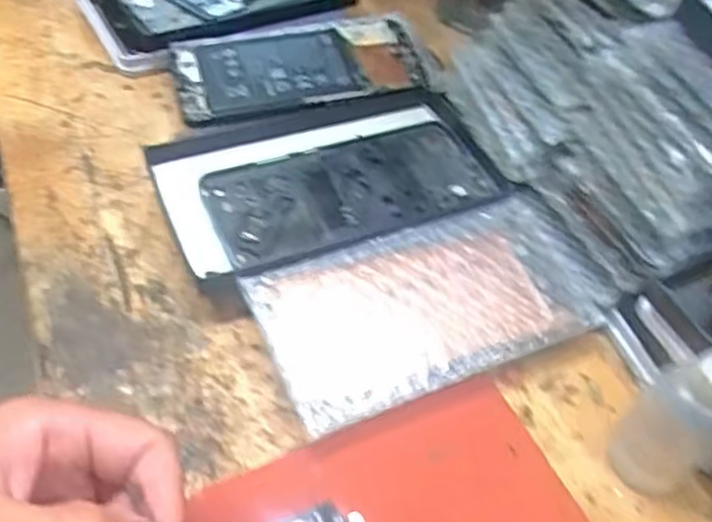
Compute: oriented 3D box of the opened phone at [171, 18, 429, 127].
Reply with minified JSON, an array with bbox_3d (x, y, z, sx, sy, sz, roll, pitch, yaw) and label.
[{"bbox_3d":[-0.038,-0.133,0.475,0.161,0.013,0.080,-11,53,-16],"label":"opened phone"}]

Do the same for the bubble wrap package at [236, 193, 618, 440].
[{"bbox_3d":[0.042,0.021,0.362,0.176,0.026,0.090,-18,55,-21],"label":"bubble wrap package"}]

